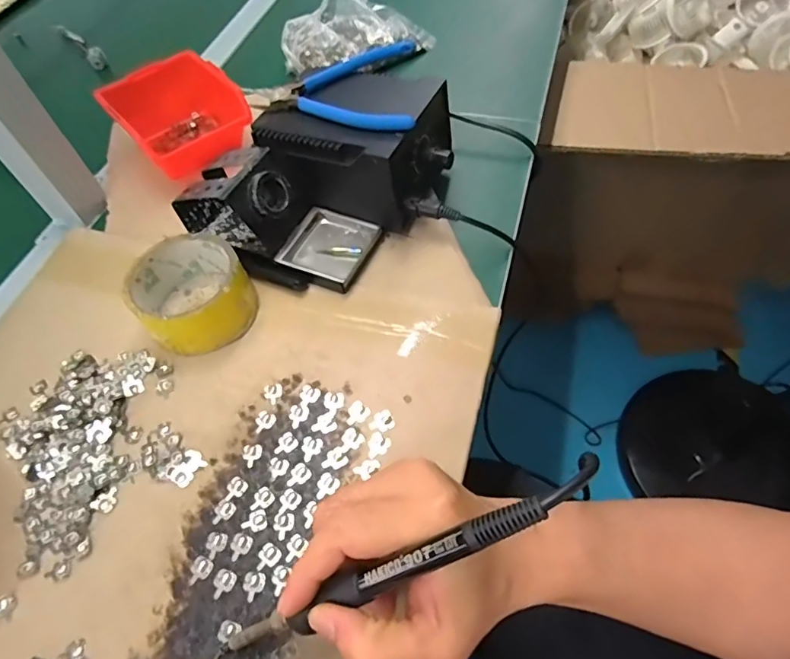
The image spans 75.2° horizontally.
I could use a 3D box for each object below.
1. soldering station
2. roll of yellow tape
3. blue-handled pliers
[{"bbox_3d":[-0.028,-0.164,0.462,0.159,0.091,0.121,20,61,17],"label":"soldering station"},{"bbox_3d":[-0.160,-0.027,0.406,0.084,0.056,0.089,-2,56,4],"label":"roll of yellow tape"},{"bbox_3d":[-0.054,-0.211,0.442,0.149,0.019,0.132,4,57,8],"label":"blue-handled pliers"}]

